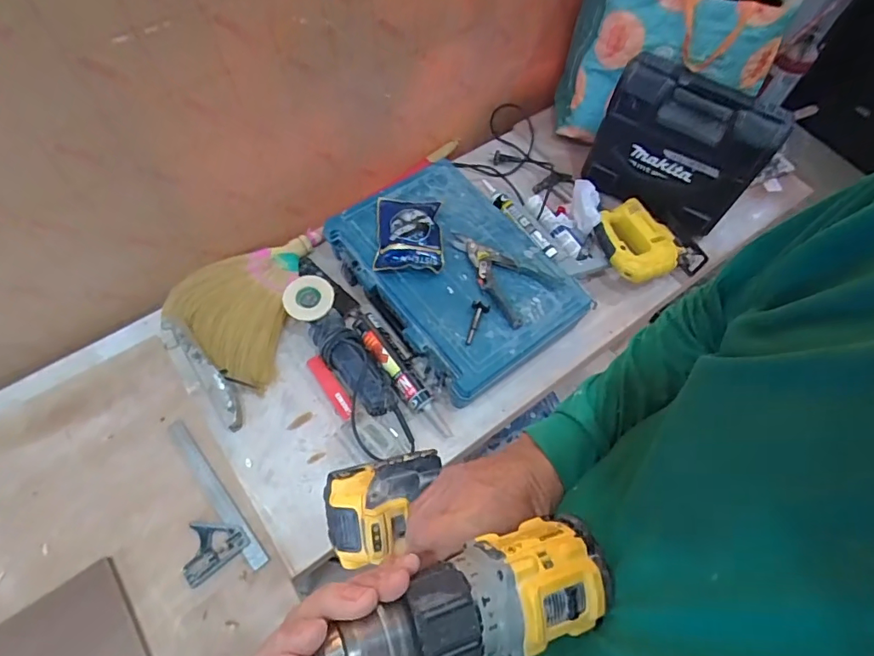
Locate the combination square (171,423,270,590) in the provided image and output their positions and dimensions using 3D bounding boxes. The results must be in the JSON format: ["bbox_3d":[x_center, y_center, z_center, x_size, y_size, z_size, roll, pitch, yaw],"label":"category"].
[{"bbox_3d":[-0.412,0.304,0.833,0.110,0.020,0.290,-36,70,-20],"label":"combination square"}]

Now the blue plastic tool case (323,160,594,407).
[{"bbox_3d":[0.043,-0.124,1.027,0.346,0.119,0.476,-33,69,-19],"label":"blue plastic tool case"}]

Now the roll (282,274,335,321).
[{"bbox_3d":[-0.248,-0.059,0.957,0.091,0.023,0.090,2,62,-3],"label":"roll"}]

